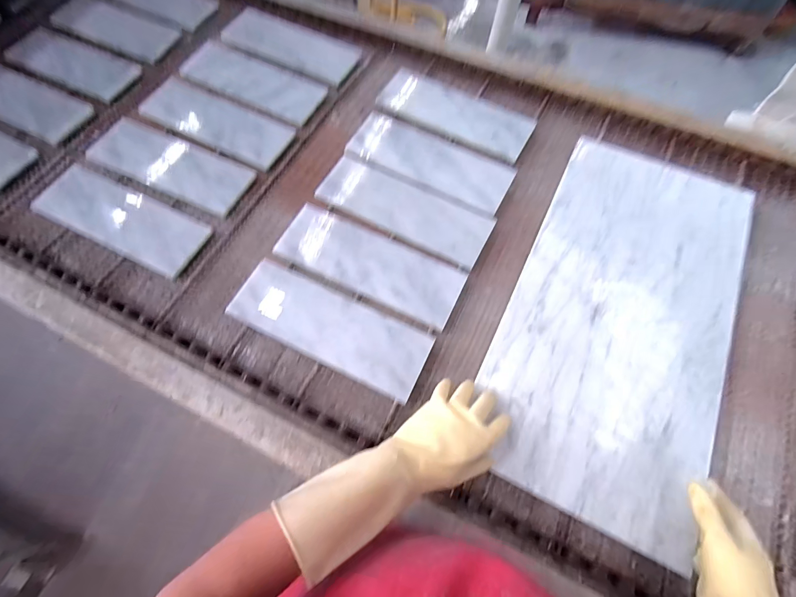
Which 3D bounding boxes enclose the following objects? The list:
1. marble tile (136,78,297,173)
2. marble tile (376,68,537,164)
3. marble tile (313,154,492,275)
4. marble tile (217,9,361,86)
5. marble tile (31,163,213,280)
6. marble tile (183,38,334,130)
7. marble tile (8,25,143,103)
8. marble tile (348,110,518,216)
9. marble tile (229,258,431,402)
[{"bbox_3d":[-0.361,-0.351,0.705,0.310,0.020,0.116,26,70,10],"label":"marble tile"},{"bbox_3d":[0.114,-0.378,0.738,0.310,0.012,0.129,27,71,11],"label":"marble tile"},{"bbox_3d":[0.008,-0.159,0.641,0.306,0.011,0.113,27,71,11],"label":"marble tile"},{"bbox_3d":[-0.245,-0.567,0.807,0.311,0.013,0.135,26,70,10],"label":"marble tile"},{"bbox_3d":[-0.477,-0.145,0.602,0.311,0.017,0.108,25,70,10],"label":"marble tile"},{"bbox_3d":[-0.307,-0.457,0.763,0.304,0.014,0.121,26,71,11],"label":"marble tile"},{"bbox_3d":[-0.709,-0.510,0.782,0.348,0.013,0.122,27,70,17],"label":"marble tile"},{"bbox_3d":[0.058,-0.261,0.685,0.309,0.011,0.127,27,71,11],"label":"marble tile"},{"bbox_3d":[-0.105,0.038,0.546,0.304,0.018,0.106,24,70,11],"label":"marble tile"}]

